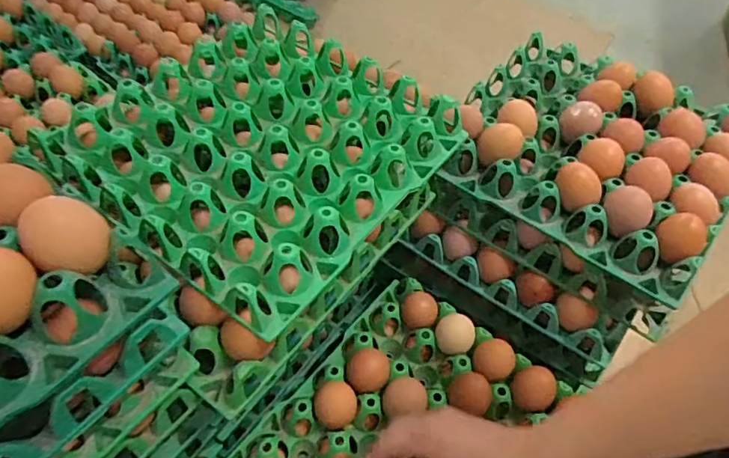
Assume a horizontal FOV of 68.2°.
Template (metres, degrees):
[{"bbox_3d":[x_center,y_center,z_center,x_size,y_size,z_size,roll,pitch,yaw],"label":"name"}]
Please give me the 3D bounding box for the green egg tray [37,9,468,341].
[{"bbox_3d":[-0.094,-0.084,0.482,0.277,0.042,0.286,35,60,18],"label":"green egg tray"}]

